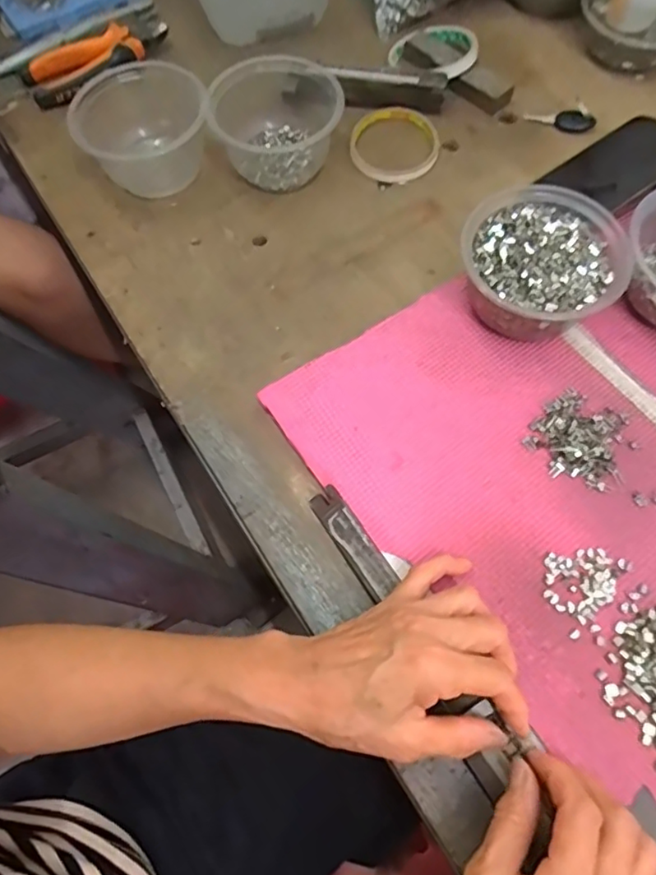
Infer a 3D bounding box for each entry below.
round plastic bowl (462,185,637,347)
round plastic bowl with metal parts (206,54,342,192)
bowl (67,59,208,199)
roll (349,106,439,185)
[{"bbox_3d":[0.159,-0.126,0.436,0.111,0.059,0.109,-1,67,3],"label":"round plastic bowl"},{"bbox_3d":[-0.048,-0.291,0.522,0.110,0.064,0.120,-1,67,3],"label":"round plastic bowl with metal parts"},{"bbox_3d":[-0.164,-0.273,0.519,0.122,0.062,0.111,-5,67,1],"label":"bowl"},{"bbox_3d":[0.062,-0.275,0.542,0.083,0.011,0.087,-1,67,3],"label":"roll"}]

